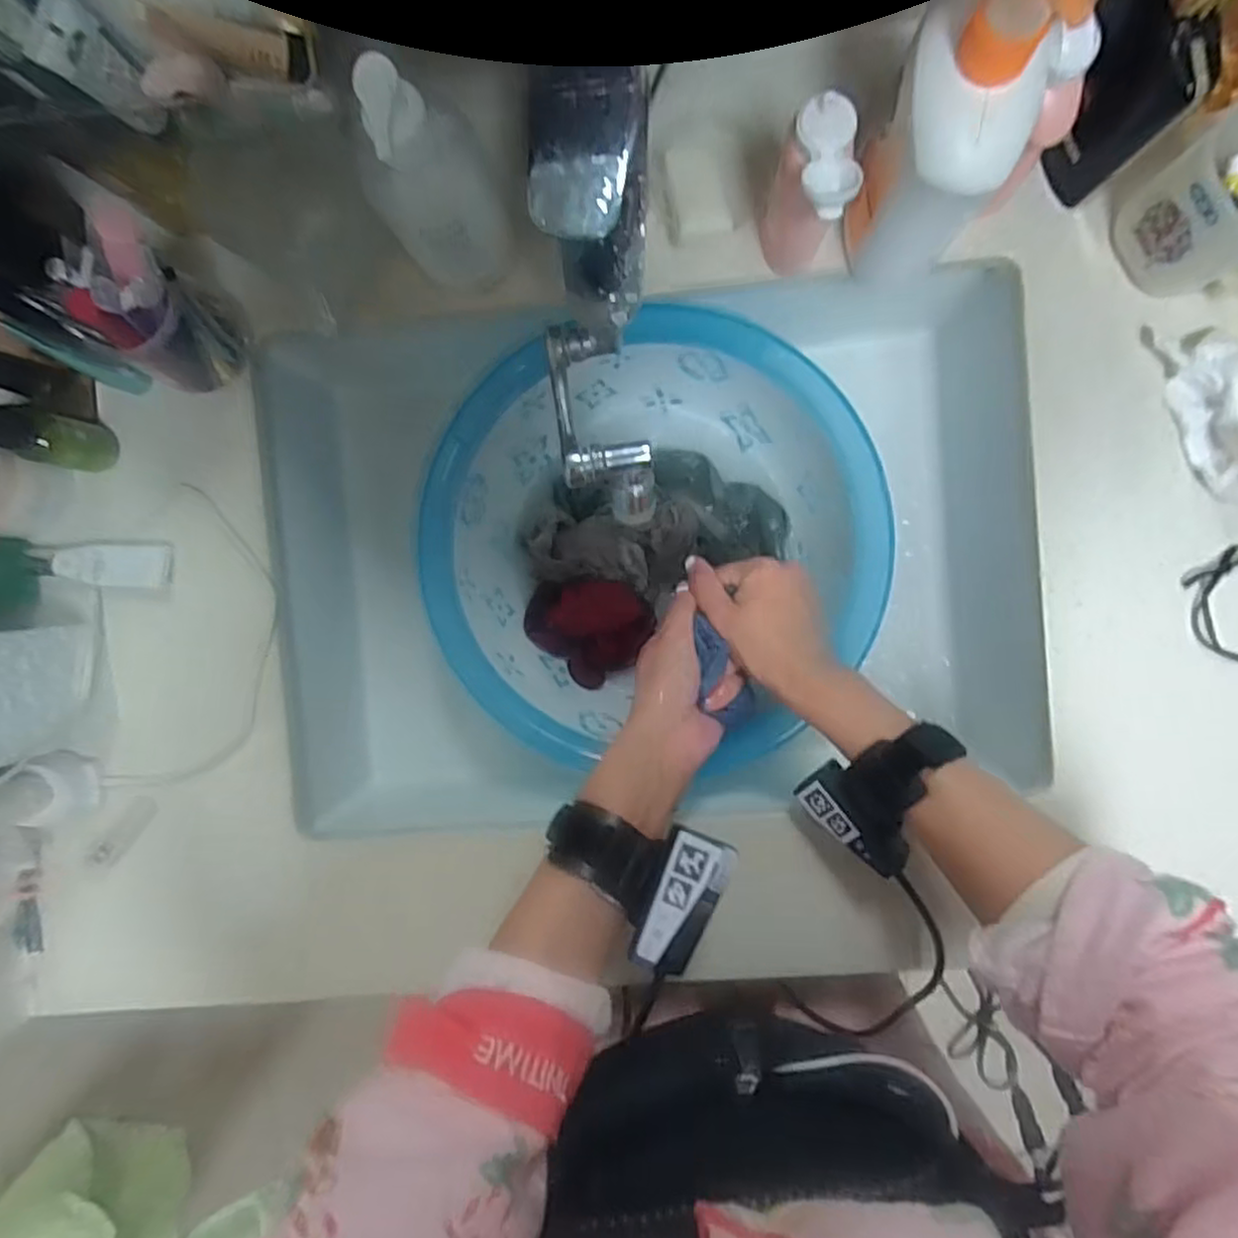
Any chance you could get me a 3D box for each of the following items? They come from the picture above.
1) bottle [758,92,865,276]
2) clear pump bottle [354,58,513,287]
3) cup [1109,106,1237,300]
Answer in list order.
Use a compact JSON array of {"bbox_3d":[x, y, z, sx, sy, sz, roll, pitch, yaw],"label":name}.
[{"bbox_3d":[0.101,-0.227,0.390,0.039,0.110,0.053,8,95,3],"label":"bottle"},{"bbox_3d":[-0.095,-0.220,0.378,0.063,0.152,0.050,-24,91,4],"label":"clear pump bottle"},{"bbox_3d":[0.333,-0.230,0.386,0.072,0.079,0.070,0,94,4],"label":"cup"}]

